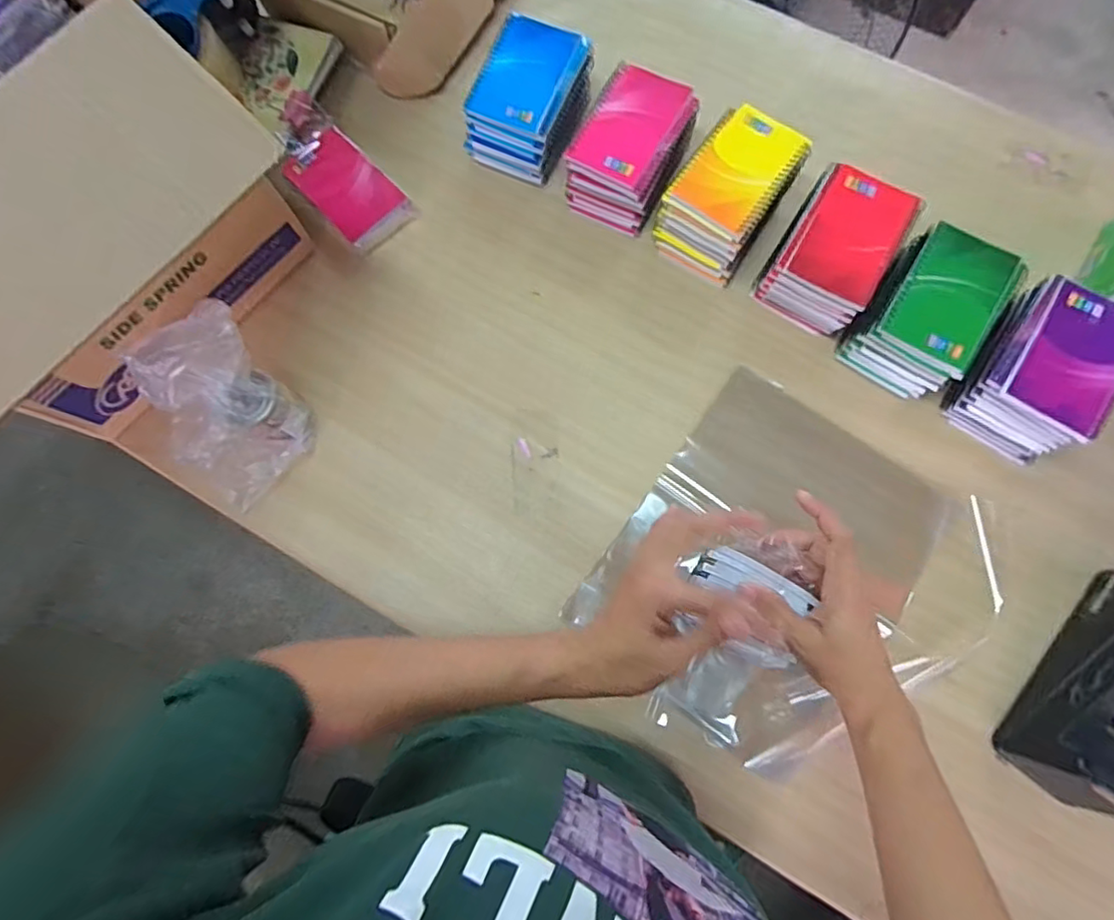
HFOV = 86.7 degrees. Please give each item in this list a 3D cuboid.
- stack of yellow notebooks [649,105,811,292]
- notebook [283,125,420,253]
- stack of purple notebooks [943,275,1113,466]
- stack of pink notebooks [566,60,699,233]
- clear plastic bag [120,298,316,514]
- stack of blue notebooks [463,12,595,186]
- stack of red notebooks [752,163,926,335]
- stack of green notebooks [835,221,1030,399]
[{"bbox_3d":[0.183,-0.283,0.633,0.101,0.074,0.152,33,81,8],"label":"stack of yellow notebooks"},{"bbox_3d":[-0.242,-0.312,0.676,0.083,0.019,0.148,-42,83,-14],"label":"notebook"},{"bbox_3d":[0.461,-0.089,0.572,0.107,0.094,0.142,33,81,8],"label":"stack of purple notebooks"},{"bbox_3d":[0.080,-0.341,0.649,0.106,0.069,0.150,25,80,6],"label":"stack of pink notebooks"},{"bbox_3d":[-0.302,-0.042,0.544,0.137,0.172,0.089,-42,80,-7],"label":"clear plastic bag"},{"bbox_3d":[-0.032,-0.403,0.662,0.106,0.063,0.152,25,80,6],"label":"stack of blue notebooks"},{"bbox_3d":[0.283,-0.211,0.611,0.101,0.083,0.143,32,80,8],"label":"stack of red notebooks"},{"bbox_3d":[0.372,-0.145,0.591,0.098,0.094,0.133,37,81,8],"label":"stack of green notebooks"}]

